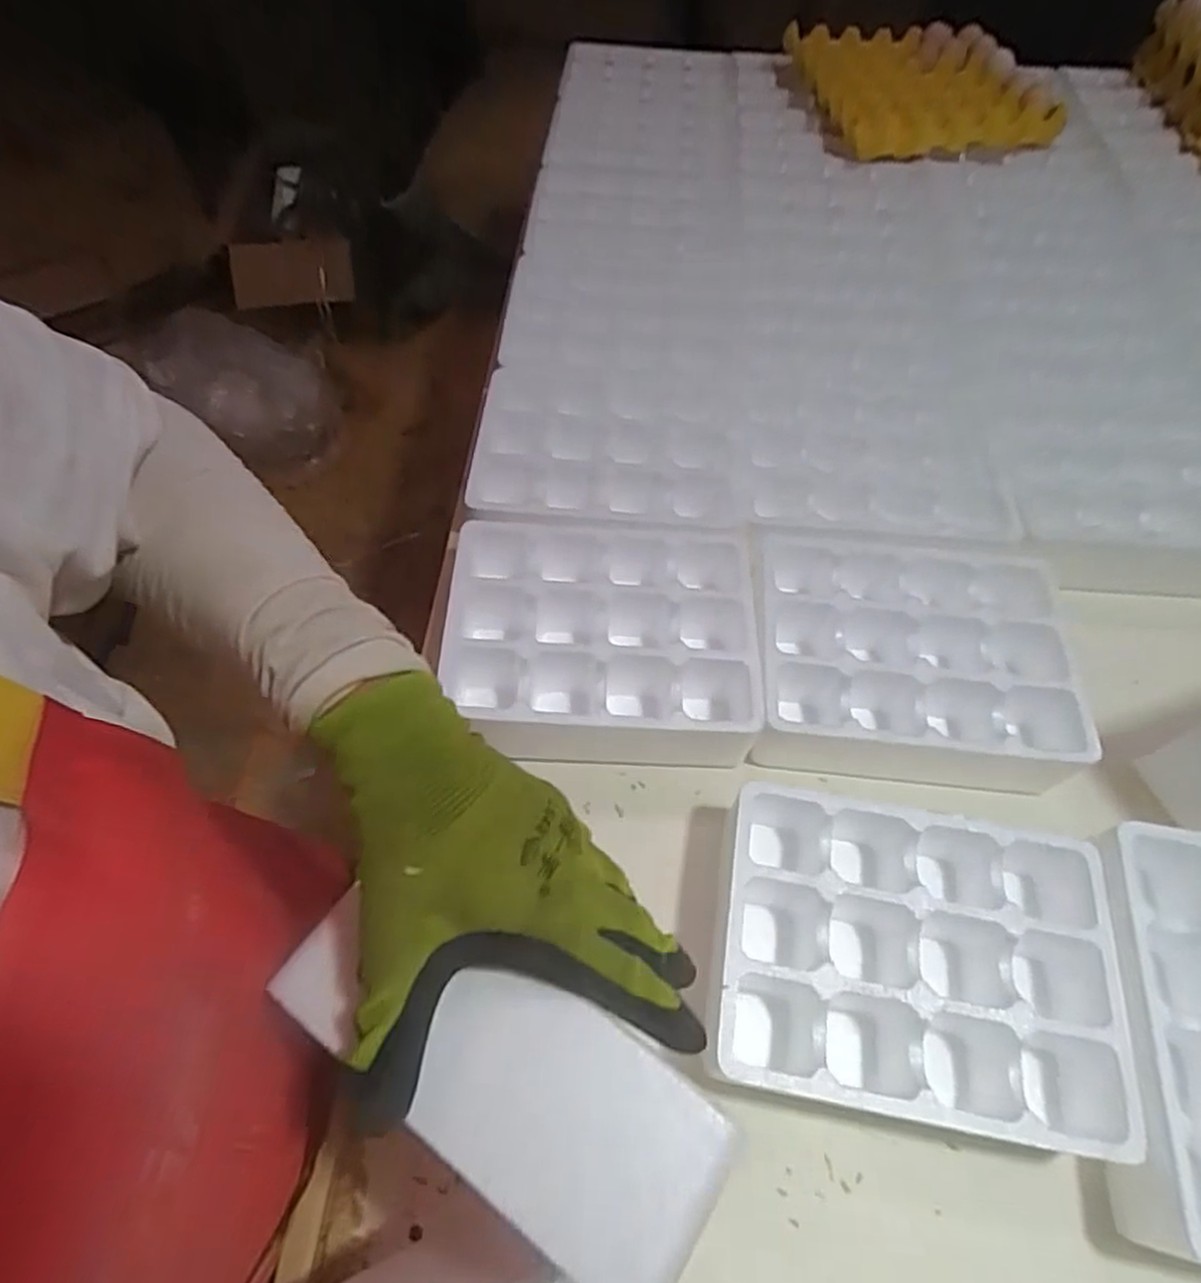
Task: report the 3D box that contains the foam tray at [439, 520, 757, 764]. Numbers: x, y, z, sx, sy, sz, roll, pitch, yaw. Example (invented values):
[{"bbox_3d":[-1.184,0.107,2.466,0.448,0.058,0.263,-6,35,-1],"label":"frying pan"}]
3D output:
[{"bbox_3d":[0.001,0.002,0.603,0.241,0.073,0.196,-1,59,0],"label":"foam tray"}]

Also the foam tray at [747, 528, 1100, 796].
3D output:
[{"bbox_3d":[0.248,0.017,0.605,0.241,0.072,0.204,5,59,3],"label":"foam tray"}]

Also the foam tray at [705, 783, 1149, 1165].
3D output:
[{"bbox_3d":[0.201,0.210,0.488,0.238,0.074,0.182,9,59,5],"label":"foam tray"}]

